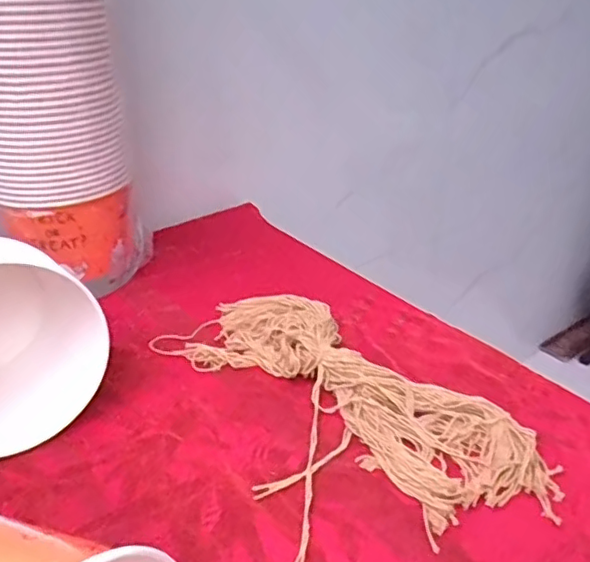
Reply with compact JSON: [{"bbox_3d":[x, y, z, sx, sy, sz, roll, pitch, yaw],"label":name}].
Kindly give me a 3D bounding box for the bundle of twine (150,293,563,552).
[{"bbox_3d":[0.046,0.098,0.546,0.139,0.032,0.379,-26,38,-38],"label":"bundle of twine"}]

